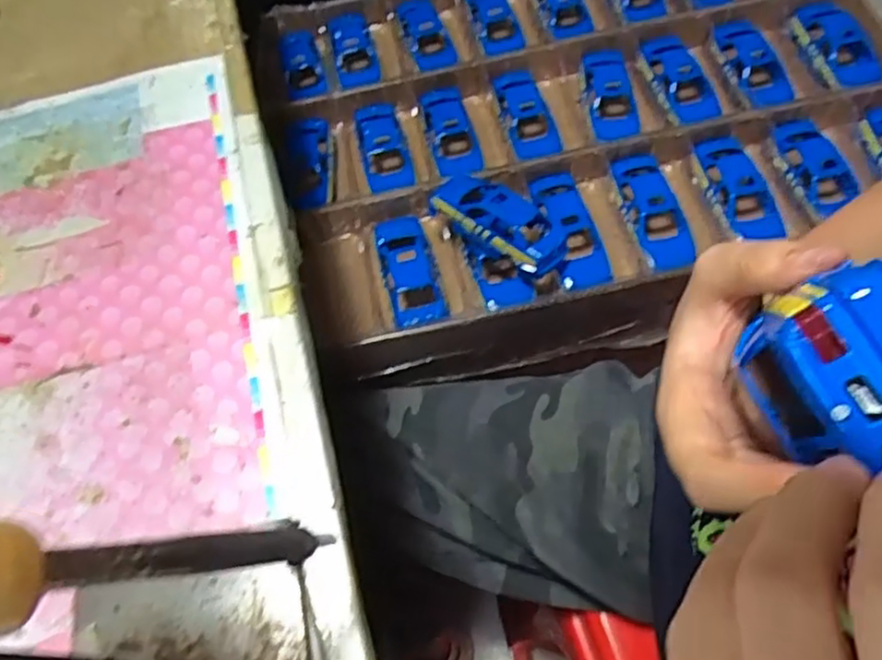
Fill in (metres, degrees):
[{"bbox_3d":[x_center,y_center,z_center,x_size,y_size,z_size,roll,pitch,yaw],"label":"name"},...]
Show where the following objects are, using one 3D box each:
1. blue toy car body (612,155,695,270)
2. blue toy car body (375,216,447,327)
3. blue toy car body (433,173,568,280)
[{"bbox_3d":[0.195,-0.108,0.636,0.043,0.030,0.130,-9,61,1],"label":"blue toy car body"},{"bbox_3d":[-0.030,-0.058,0.628,0.047,0.031,0.127,-13,61,-2],"label":"blue toy car body"},{"bbox_3d":[0.050,-0.097,0.608,0.133,0.045,0.058,31,69,20],"label":"blue toy car body"}]

